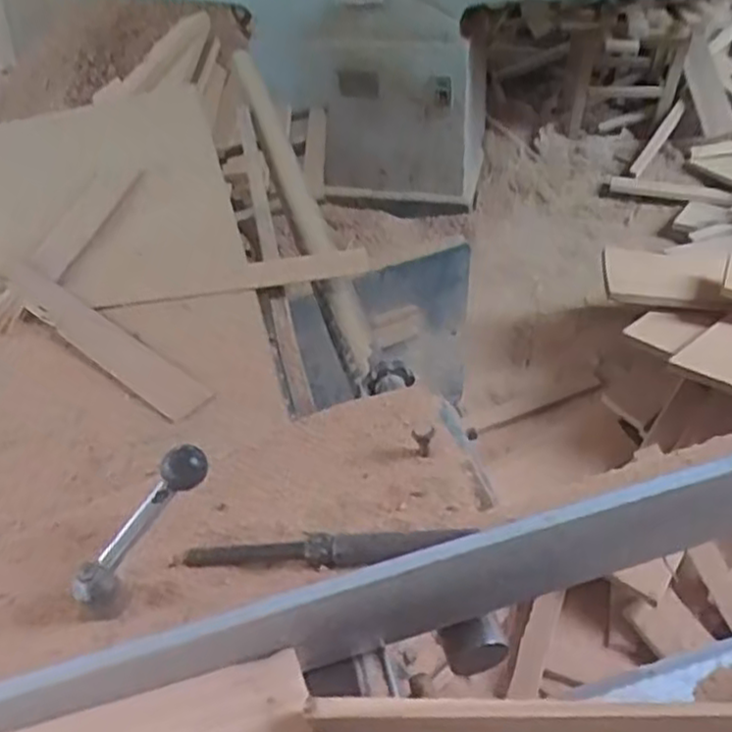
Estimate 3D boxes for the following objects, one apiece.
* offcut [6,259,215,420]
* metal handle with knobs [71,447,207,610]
[{"bbox_3d":[-0.308,-0.038,0.837,0.368,0.013,0.054,31,56,31],"label":"offcut"},{"bbox_3d":[-0.157,0.110,0.514,0.031,0.028,0.127,30,78,31],"label":"metal handle with knobs"}]

